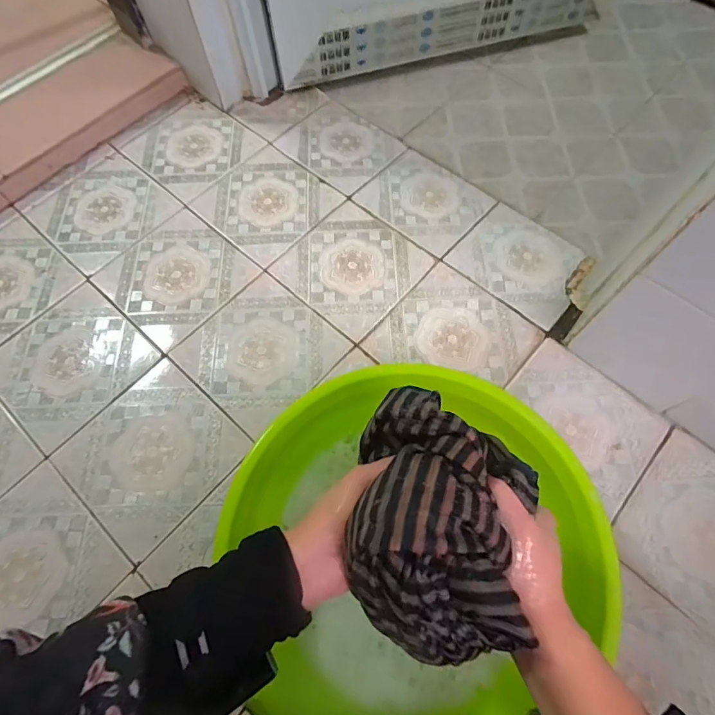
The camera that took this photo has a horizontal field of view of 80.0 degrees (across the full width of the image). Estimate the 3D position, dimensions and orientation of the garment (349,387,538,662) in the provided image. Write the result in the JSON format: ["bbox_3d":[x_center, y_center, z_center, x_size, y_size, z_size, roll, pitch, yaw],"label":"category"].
[{"bbox_3d":[0.052,0.103,0.276,0.119,0.064,0.151,17,67,7],"label":"garment"}]

